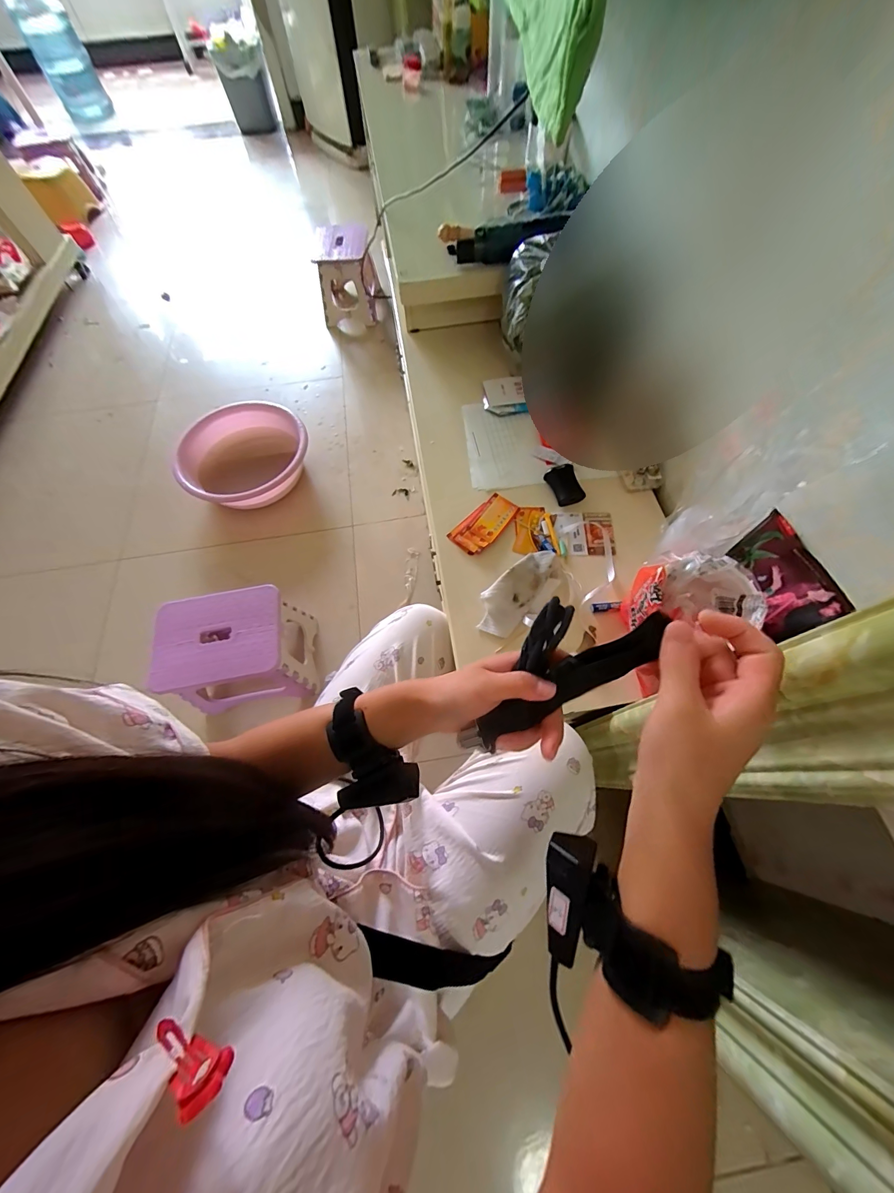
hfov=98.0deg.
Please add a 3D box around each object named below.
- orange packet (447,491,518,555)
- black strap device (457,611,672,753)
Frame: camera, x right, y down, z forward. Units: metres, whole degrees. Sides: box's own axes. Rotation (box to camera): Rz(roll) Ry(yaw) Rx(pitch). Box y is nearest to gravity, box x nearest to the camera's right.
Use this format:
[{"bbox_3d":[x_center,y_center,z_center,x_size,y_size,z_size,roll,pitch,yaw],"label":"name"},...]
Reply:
[{"bbox_3d":[0.066,-0.124,0.661,0.124,0.012,0.063,-41,70,-16],"label":"orange packet"},{"bbox_3d":[0.077,0.070,0.284,0.179,0.020,0.027,-39,65,23],"label":"black strap device"}]

